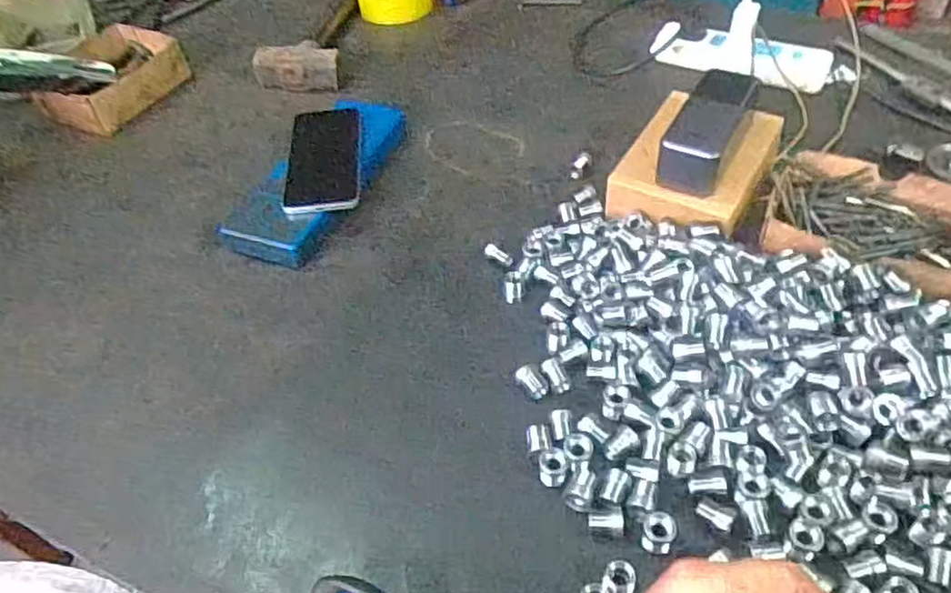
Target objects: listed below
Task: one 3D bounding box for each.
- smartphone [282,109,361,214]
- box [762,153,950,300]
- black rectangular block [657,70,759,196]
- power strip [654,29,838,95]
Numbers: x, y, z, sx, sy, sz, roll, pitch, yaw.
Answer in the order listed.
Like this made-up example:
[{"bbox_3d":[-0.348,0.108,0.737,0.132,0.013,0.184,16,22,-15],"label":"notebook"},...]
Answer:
[{"bbox_3d":[-0.163,-0.149,0.740,0.077,0.008,0.157,-4,55,-2],"label":"smartphone"},{"bbox_3d":[0.353,-0.059,0.612,0.182,0.048,0.140,22,54,23],"label":"box"},{"bbox_3d":[0.216,-0.160,0.636,0.053,0.048,0.145,18,51,21],"label":"black rectangular block"},{"bbox_3d":[0.325,-0.288,0.830,0.189,0.034,0.069,21,53,22],"label":"power strip"}]

